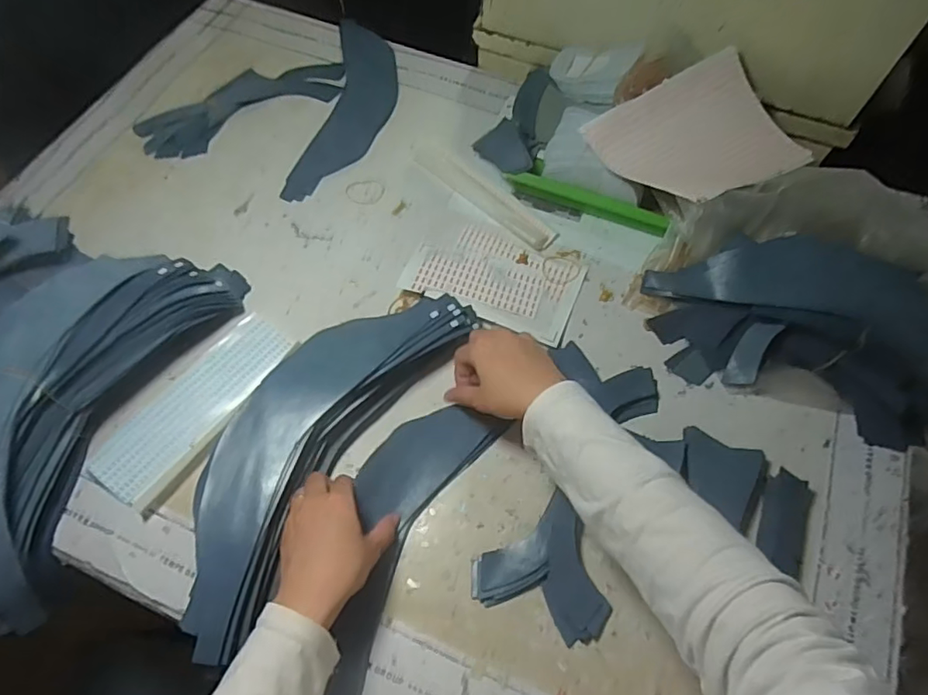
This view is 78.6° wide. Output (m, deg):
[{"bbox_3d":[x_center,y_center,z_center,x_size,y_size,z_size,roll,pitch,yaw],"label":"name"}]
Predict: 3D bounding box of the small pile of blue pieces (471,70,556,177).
[{"bbox_3d":[0.063,-0.271,0.672,0.078,0.045,0.143,21,88,10],"label":"small pile of blue pieces"}]

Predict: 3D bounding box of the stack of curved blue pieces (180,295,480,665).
[{"bbox_3d":[-0.131,0.076,0.498,0.113,0.054,0.347,29,66,14],"label":"stack of curved blue pieces"}]

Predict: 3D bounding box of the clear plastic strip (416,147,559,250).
[{"bbox_3d":[0.022,-0.178,0.665,0.202,0.006,0.034,40,75,19],"label":"clear plastic strip"}]

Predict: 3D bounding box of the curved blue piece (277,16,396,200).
[{"bbox_3d":[-0.144,-0.316,0.741,0.097,0.004,0.326,8,63,3],"label":"curved blue piece"}]

